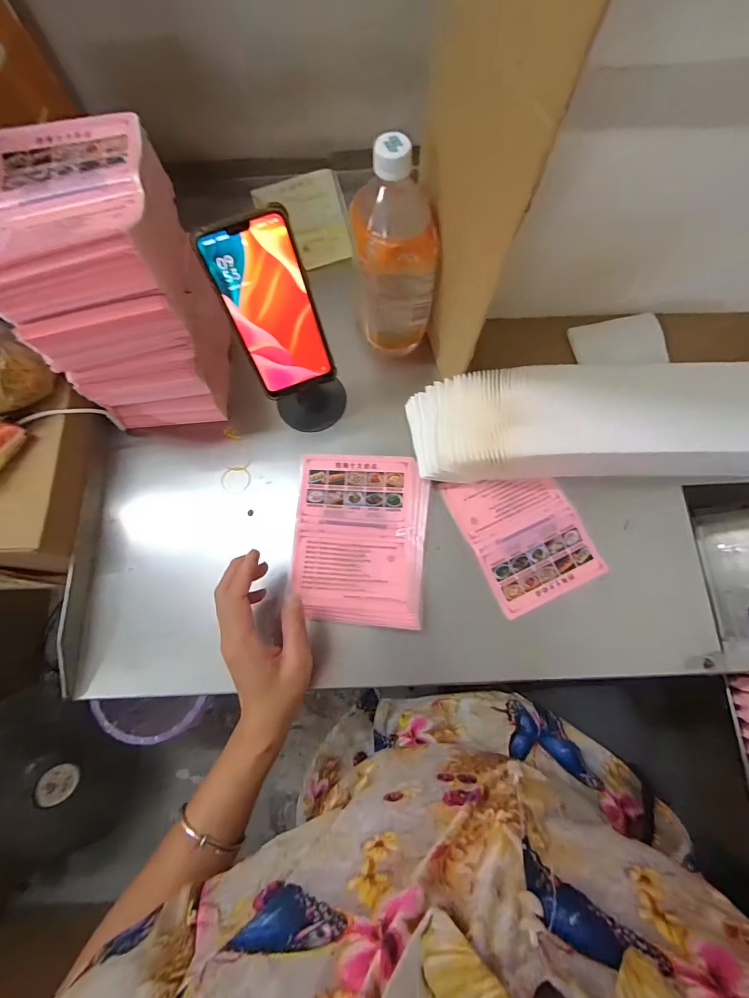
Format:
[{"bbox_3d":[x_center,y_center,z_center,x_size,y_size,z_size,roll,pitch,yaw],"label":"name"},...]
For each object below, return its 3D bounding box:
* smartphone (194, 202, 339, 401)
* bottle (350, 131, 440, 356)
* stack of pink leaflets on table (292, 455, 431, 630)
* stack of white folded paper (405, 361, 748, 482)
[{"bbox_3d":[-0.090,-0.165,0.361,0.075,0.158,0.009,-22,52,-4],"label":"smartphone"},{"bbox_3d":[0.021,-0.244,0.415,0.085,0.213,0.086,0,75,1],"label":"bottle"},{"bbox_3d":[-0.015,0.039,0.413,0.136,0.016,0.174,4,75,2],"label":"stack of pink leaflets on table"},{"bbox_3d":[0.241,-0.076,0.415,0.398,0.063,0.127,0,75,2],"label":"stack of white folded paper"}]

